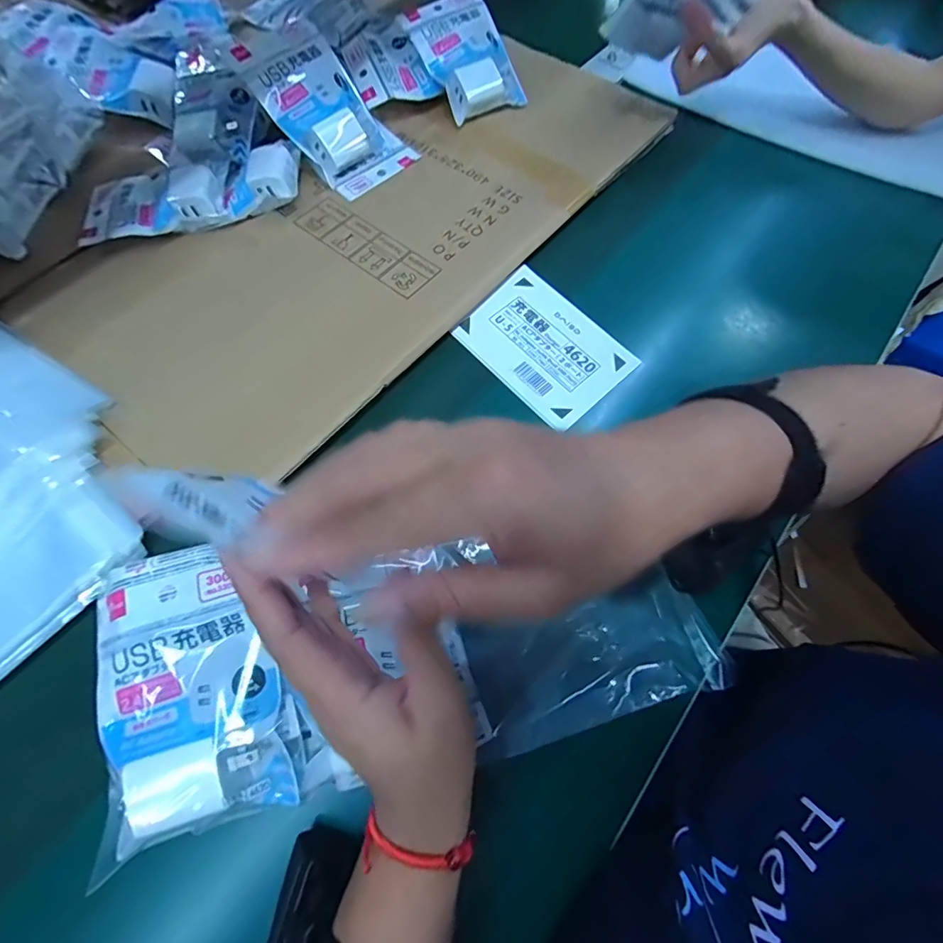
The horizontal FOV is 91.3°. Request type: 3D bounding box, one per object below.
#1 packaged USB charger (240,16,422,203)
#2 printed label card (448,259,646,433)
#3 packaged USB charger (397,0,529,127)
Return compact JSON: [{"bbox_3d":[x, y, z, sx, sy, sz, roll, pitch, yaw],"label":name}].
[{"bbox_3d":[-0.135,-0.348,0.455,0.144,0.024,0.097,45,76,-24],"label":"packaged USB charger"},{"bbox_3d":[0.064,-0.114,0.414,0.106,0.006,0.141,-40,74,-16],"label":"printed label card"},{"bbox_3d":[-0.009,-0.454,0.504,0.092,0.032,0.135,-30,85,-8],"label":"packaged USB charger"}]

